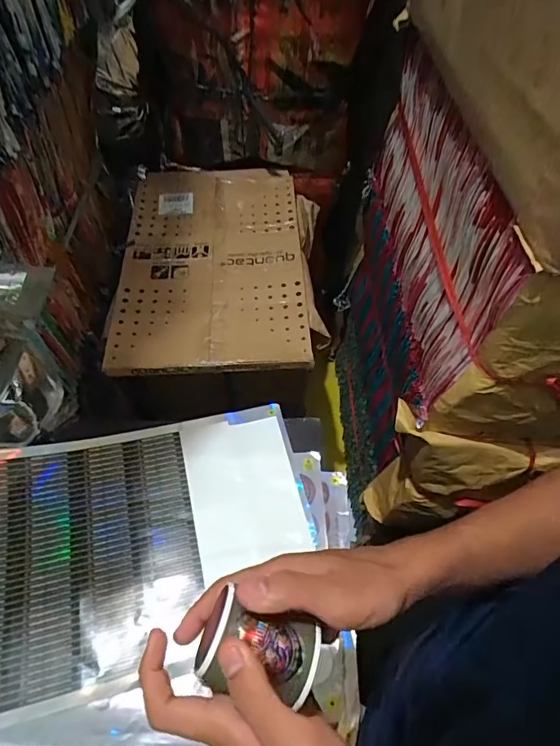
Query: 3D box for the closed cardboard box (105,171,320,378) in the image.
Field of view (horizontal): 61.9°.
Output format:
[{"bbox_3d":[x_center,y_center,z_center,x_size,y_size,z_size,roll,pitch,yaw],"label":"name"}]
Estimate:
[{"bbox_3d":[-0.127,-0.227,0.880,0.326,0.021,0.522,-3,56,-1],"label":"closed cardboard box"}]

